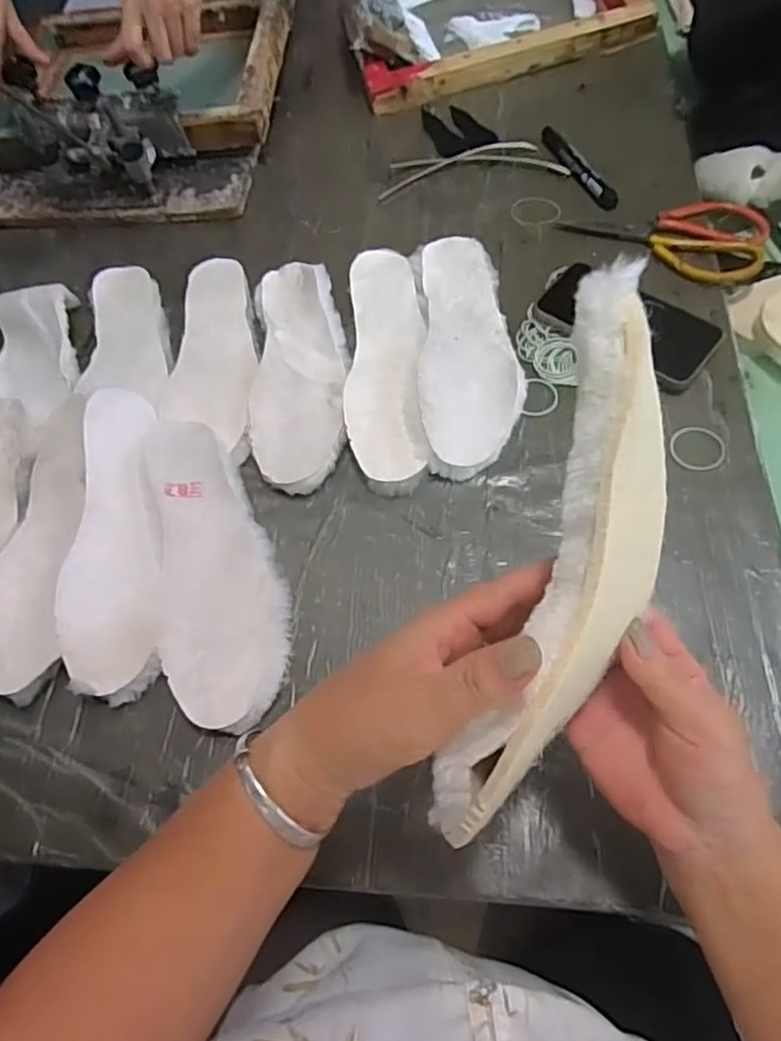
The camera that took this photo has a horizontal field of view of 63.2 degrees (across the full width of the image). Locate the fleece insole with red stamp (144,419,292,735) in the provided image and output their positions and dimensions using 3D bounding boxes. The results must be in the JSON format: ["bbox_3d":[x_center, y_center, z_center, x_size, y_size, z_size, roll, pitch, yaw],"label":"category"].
[{"bbox_3d":[-0.138,0.036,0.510,0.092,0.034,0.254,-12,65,-3],"label":"fleece insole with red stamp"}]

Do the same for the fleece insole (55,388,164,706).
[{"bbox_3d":[-0.229,0.010,0.525,0.077,0.037,0.270,-11,62,1],"label":"fleece insole"}]

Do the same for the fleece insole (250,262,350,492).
[{"bbox_3d":[-0.087,-0.150,0.607,0.088,0.018,0.268,-5,65,1],"label":"fleece insole"}]

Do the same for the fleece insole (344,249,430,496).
[{"bbox_3d":[-0.005,-0.153,0.589,0.070,0.029,0.271,-2,63,4],"label":"fleece insole"}]

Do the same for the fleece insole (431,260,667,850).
[{"bbox_3d":[0.082,0.024,0.275,0.067,0.061,0.244,17,94,11],"label":"fleece insole"}]

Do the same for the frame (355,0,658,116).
[{"bbox_3d":[0.124,-0.688,0.833,0.364,0.039,0.284,-14,65,-4],"label":"frame"}]

